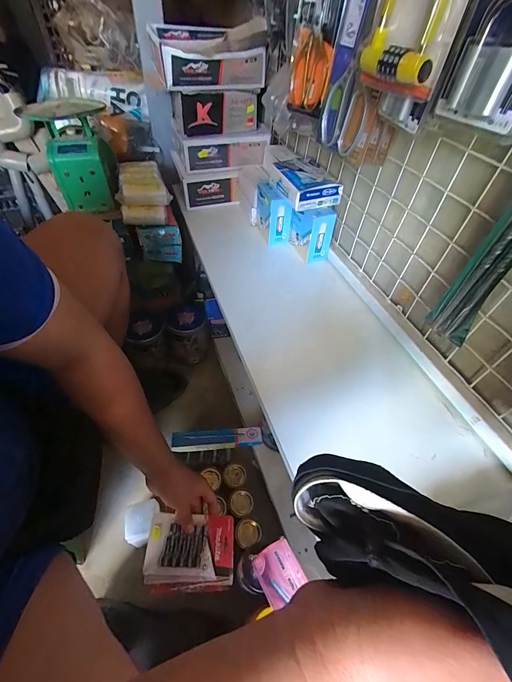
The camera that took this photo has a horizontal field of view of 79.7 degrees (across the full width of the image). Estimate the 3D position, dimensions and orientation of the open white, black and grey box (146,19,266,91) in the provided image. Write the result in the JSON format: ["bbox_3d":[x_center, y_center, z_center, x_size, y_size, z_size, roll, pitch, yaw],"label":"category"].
[{"bbox_3d":[-0.108,-0.627,0.668,0.218,0.102,0.177,-11,51,-15],"label":"open white, black and grey box"}]

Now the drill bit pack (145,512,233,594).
[{"bbox_3d":[-0.112,0.361,0.525,0.144,0.026,0.107,3,49,-3],"label":"drill bit pack"}]

